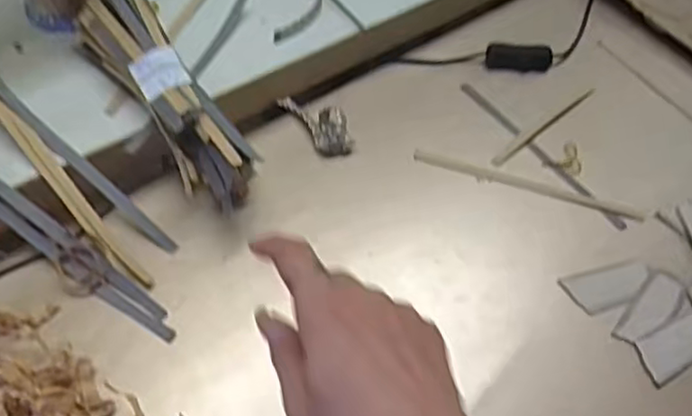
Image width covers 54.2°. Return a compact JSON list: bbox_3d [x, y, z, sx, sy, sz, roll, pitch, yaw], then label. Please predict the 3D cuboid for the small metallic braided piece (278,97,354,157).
[{"bbox_3d":[-0.023,-0.077,0.573,0.029,0.024,0.077,-27,62,-22],"label":"small metallic braided piece"}]

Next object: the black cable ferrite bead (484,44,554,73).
[{"bbox_3d":[0.163,-0.142,0.635,0.060,0.019,0.017,6,55,-1],"label":"black cable ferrite bead"}]

